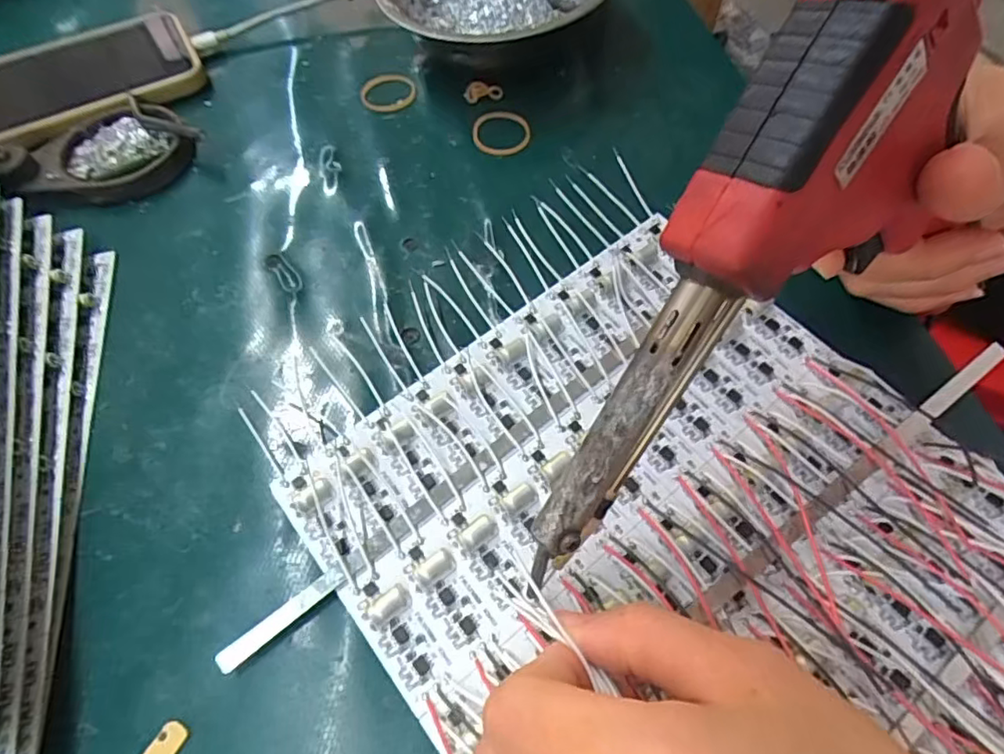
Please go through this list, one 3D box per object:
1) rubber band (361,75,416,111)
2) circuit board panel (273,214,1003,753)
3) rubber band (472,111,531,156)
[{"bbox_3d":[-0.064,-0.161,0.335,0.030,0.004,0.033,-3,60,3],"label":"rubber band"},{"bbox_3d":[0.070,0.060,0.193,0.194,0.013,0.236,-34,64,-15],"label":"circuit board panel"},{"bbox_3d":[-0.001,-0.129,0.309,0.030,0.004,0.034,-17,61,-6],"label":"rubber band"}]

